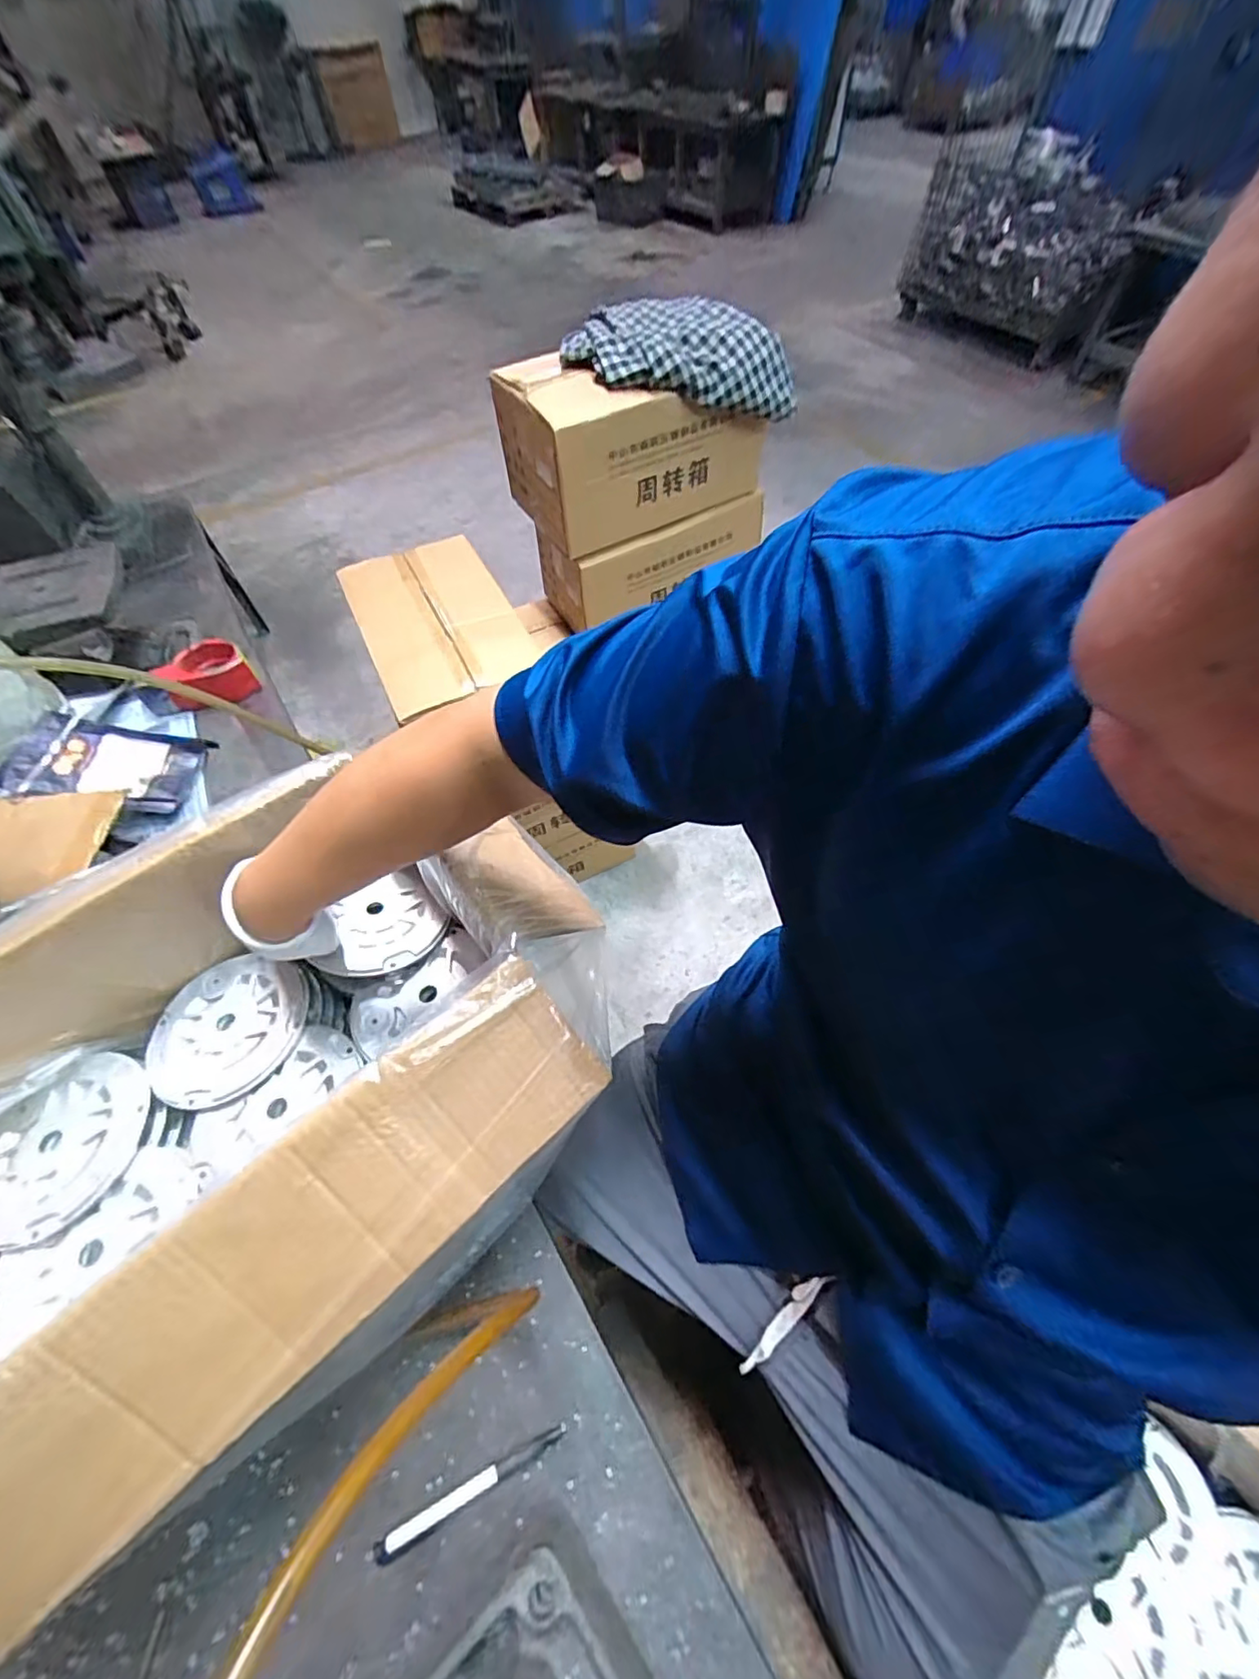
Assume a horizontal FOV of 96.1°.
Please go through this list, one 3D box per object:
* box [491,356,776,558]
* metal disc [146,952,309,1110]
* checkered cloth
[{"bbox_3d":[0.007,-0.722,1.025,0.425,0.234,0.216,-25,60,-13],"label":"box"},{"bbox_3d":[-0.362,0.168,0.508,0.131,0.015,0.127,-1,58,1],"label":"metal disc"},{"bbox_3d":[0.086,-0.780,0.927,0.367,0.118,0.173,3,58,3],"label":"checkered cloth"}]

